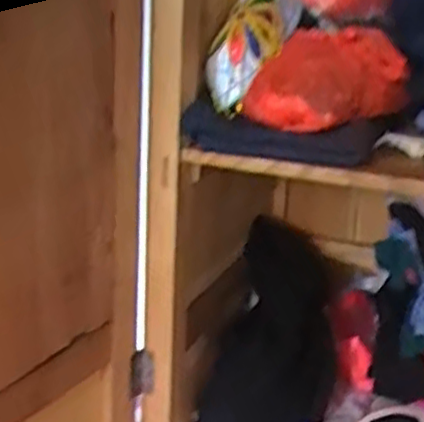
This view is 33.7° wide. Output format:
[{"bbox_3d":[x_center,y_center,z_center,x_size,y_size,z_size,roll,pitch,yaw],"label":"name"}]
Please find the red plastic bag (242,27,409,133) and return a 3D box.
[{"bbox_3d":[0.136,-0.154,0.815,0.175,0.101,0.140,7,17,15],"label":"red plastic bag"}]

